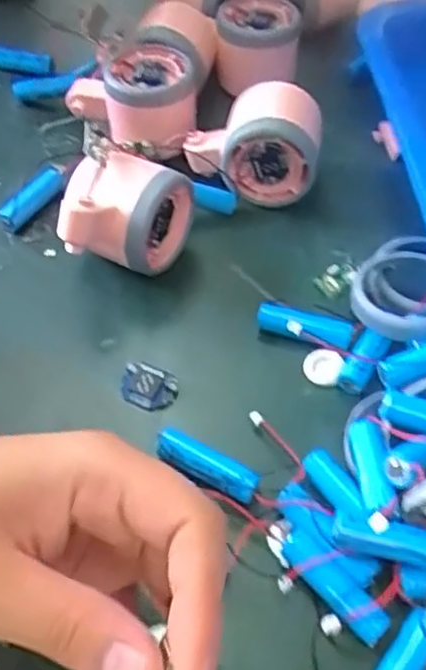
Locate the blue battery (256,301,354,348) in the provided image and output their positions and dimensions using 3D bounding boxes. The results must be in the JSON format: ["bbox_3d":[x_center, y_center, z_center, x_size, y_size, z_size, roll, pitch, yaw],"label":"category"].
[{"bbox_3d":[0.047,-0.005,0.343,0.050,0.014,0.011,20,55,15],"label":"blue battery"}]

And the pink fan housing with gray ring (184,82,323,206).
[{"bbox_3d":[0.025,-0.117,0.403,0.080,0.059,0.051,6,53,4],"label":"pink fan housing with gray ring"}]

